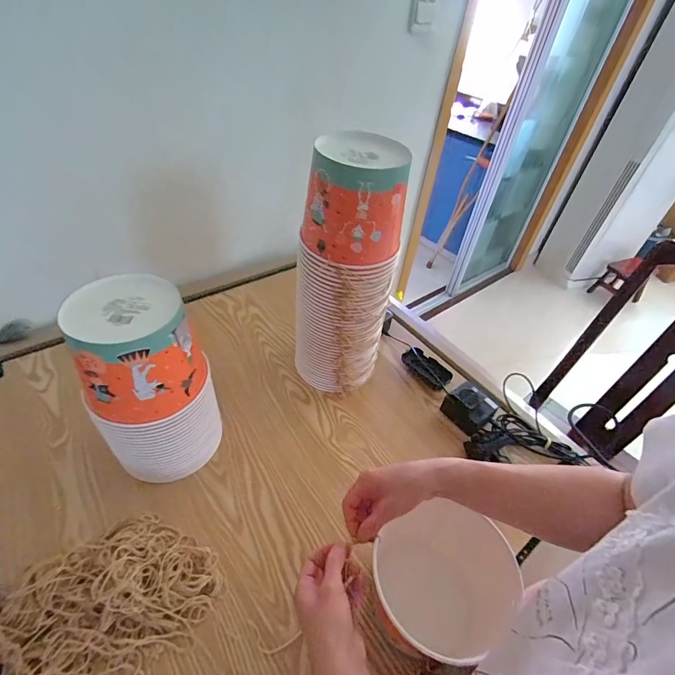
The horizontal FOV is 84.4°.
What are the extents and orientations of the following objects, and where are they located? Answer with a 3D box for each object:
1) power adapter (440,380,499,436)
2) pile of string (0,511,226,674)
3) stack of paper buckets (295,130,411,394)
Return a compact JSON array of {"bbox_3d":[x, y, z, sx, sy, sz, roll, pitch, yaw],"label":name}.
[{"bbox_3d":[0.250,0.129,0.701,0.072,0.051,0.080,-30,54,-34],"label":"power adapter"},{"bbox_3d":[-0.293,0.323,0.443,0.283,0.047,0.171,-17,48,-25],"label":"pile of string"},{"bbox_3d":[0.015,-0.081,0.635,0.150,0.444,0.135,11,43,4],"label":"stack of paper buckets"}]

